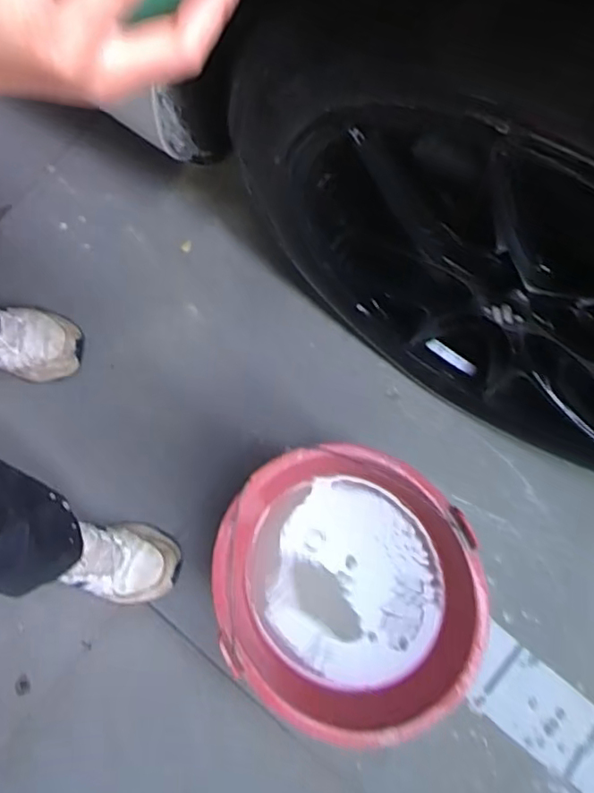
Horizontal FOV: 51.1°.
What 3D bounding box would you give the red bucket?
[{"bbox_3d":[0.064,0.244,0.816,0.320,0.227,0.310,0,80,2],"label":"red bucket"}]

